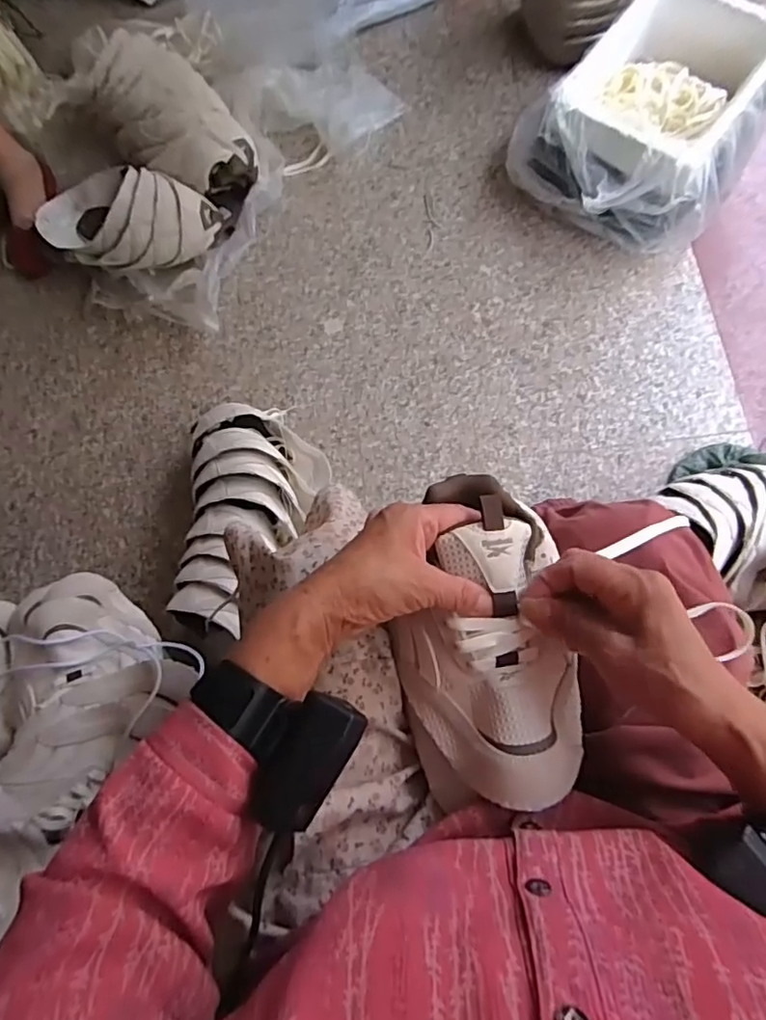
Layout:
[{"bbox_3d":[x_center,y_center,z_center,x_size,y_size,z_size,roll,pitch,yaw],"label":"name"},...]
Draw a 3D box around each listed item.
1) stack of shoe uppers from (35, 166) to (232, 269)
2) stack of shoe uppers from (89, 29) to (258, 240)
[{"bbox_3d":[-0.437,-0.488,0.946,0.302,0.122,0.172,11,75,7],"label":"stack of shoe uppers"},{"bbox_3d":[-0.359,-0.660,0.978,0.335,0.142,0.176,42,80,13],"label":"stack of shoe uppers"}]

